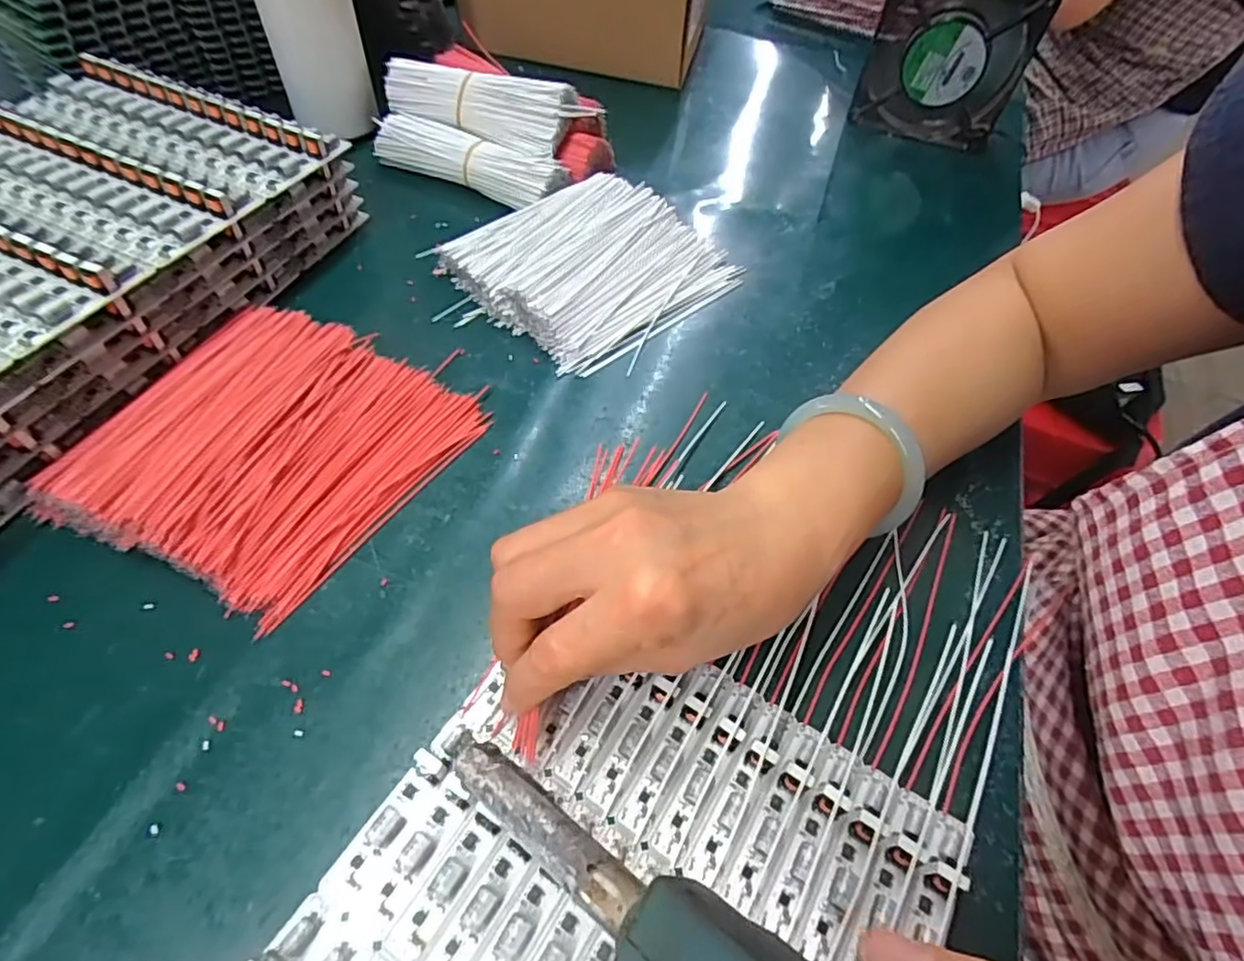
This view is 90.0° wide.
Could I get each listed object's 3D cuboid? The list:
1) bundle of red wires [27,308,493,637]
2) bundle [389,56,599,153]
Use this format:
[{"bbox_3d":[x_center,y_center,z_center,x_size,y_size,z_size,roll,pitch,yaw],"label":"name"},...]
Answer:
[{"bbox_3d":[-0.178,-0.021,0.316,0.158,0.023,0.153,24,57,11],"label":"bundle of red wires"},{"bbox_3d":[-0.103,-0.283,0.464,0.161,0.037,0.045,25,57,12],"label":"bundle"}]

